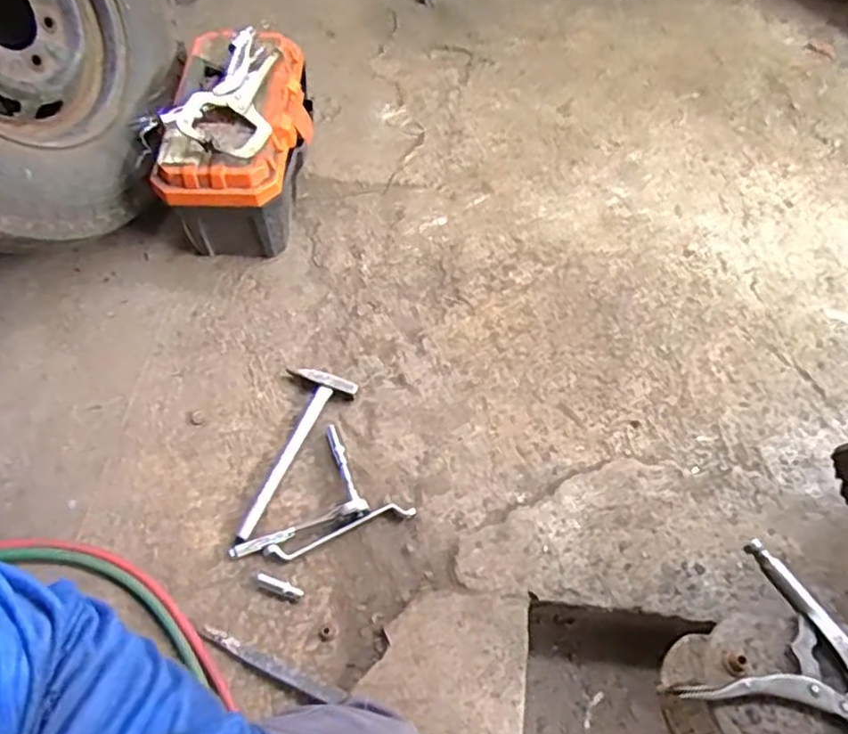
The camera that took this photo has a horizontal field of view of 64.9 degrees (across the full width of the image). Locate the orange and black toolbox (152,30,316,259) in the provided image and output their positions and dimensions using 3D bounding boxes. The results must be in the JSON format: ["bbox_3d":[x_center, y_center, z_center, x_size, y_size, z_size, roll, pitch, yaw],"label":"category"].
[{"bbox_3d":[-0.316,-0.393,1.183,0.228,0.244,0.380,8,58,2],"label":"orange and black toolbox"}]

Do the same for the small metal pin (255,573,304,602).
[{"bbox_3d":[-0.195,0.296,0.899,0.066,0.009,0.017,22,62,9],"label":"small metal pin"}]

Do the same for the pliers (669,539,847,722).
[{"bbox_3d":[0.353,0.275,0.600,0.188,0.027,0.157,29,61,15],"label":"pliers"}]

